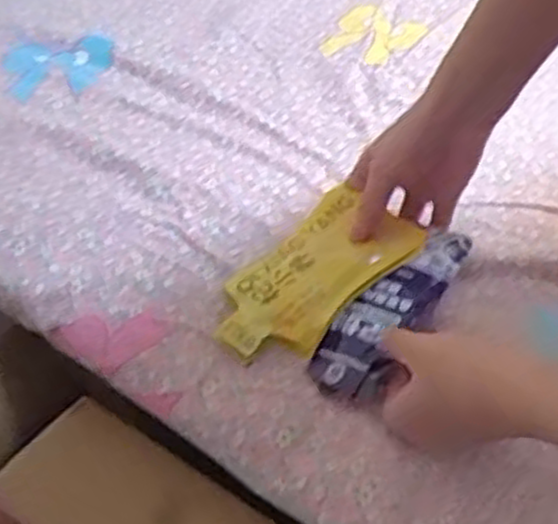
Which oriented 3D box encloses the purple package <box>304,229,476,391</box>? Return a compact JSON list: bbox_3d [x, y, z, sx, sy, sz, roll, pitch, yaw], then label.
[{"bbox_3d":[0.078,0.031,0.533,0.044,0.014,0.155,35,62,27],"label":"purple package"}]

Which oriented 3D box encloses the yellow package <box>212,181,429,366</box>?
[{"bbox_3d":[0.023,0.007,0.547,0.163,0.025,0.079,-34,56,-31],"label":"yellow package"}]

